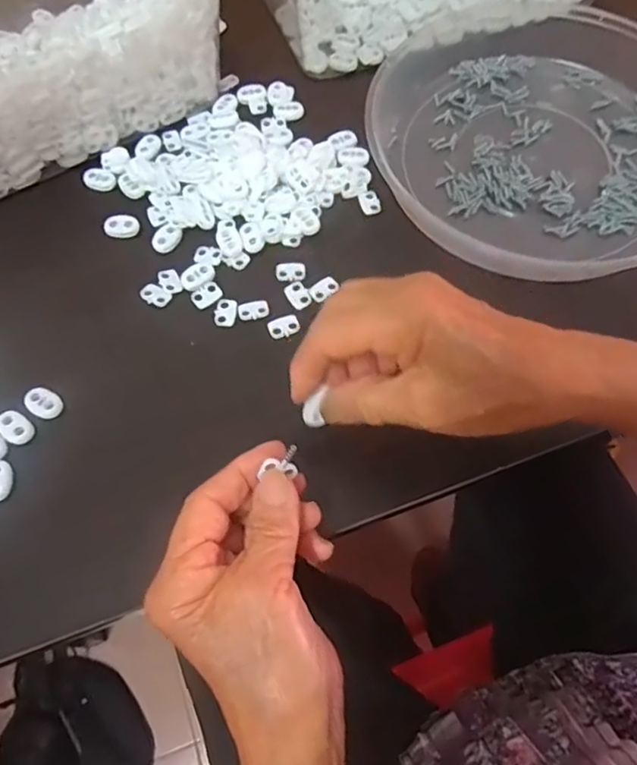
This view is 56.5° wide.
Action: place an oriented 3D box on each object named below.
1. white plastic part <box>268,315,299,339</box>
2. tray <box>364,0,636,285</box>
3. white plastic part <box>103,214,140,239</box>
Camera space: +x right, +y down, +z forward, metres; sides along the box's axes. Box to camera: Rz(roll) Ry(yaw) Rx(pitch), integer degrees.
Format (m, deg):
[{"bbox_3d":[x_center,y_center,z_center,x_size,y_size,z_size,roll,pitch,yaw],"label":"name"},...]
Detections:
[{"bbox_3d":[-0.021,-0.035,0.365,0.018,0.004,0.013,-22,70,-10],"label":"white plastic part"},{"bbox_3d":[0.148,-0.173,0.407,0.221,0.044,0.238,1,68,-2],"label":"tray"},{"bbox_3d":[-0.130,-0.104,0.391,0.023,0.004,0.017,-9,68,-6],"label":"white plastic part"}]

